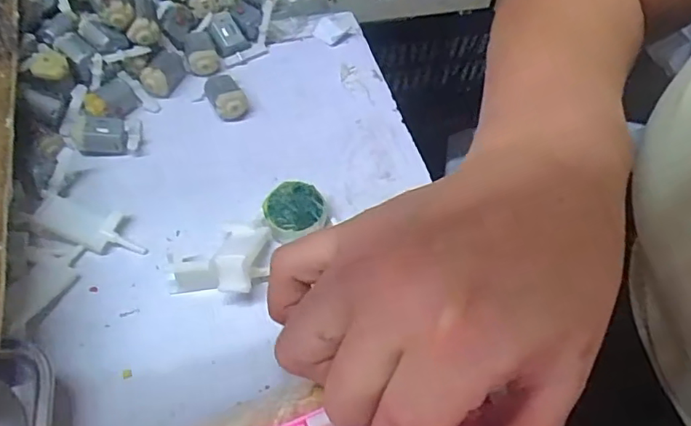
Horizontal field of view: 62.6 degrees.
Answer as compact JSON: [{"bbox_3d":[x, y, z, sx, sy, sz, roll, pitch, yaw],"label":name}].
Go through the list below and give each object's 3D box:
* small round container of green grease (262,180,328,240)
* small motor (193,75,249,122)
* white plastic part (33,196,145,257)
[{"bbox_3d":[-0.028,0.001,0.305,0.030,0.019,0.032,3,53,-4],"label":"small round container of green grease"},{"bbox_3d":[-0.077,-0.070,0.352,0.024,0.018,0.027,-20,58,-20],"label":"small motor"},{"bbox_3d":[-0.128,0.006,0.292,0.054,0.008,0.024,24,53,-10],"label":"white plastic part"}]

